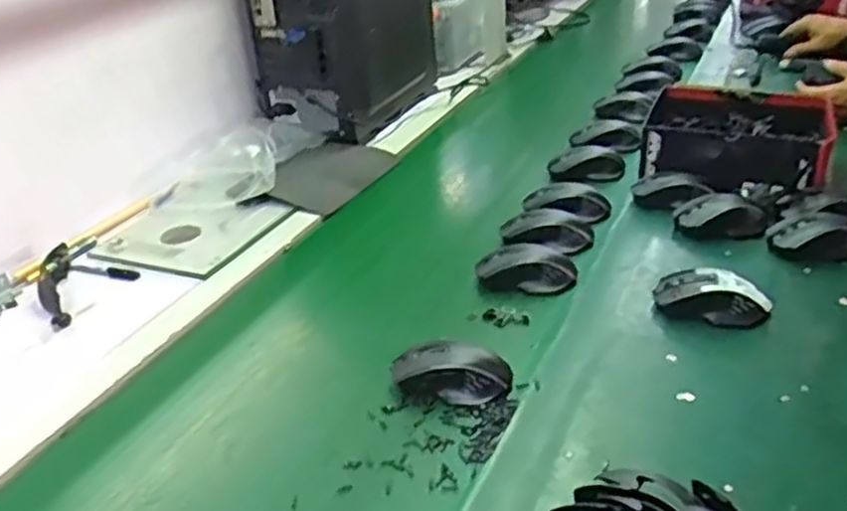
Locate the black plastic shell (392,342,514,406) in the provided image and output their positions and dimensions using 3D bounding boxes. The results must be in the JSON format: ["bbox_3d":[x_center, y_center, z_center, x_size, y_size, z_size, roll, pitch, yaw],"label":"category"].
[{"bbox_3d":[0.026,0.112,0.763,0.117,0.038,0.060,3,31,16],"label":"black plastic shell"}]

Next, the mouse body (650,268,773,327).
[{"bbox_3d":[0.305,0.041,0.830,0.118,0.035,0.065,13,35,30],"label":"mouse body"}]

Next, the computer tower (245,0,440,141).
[{"bbox_3d":[-0.134,-0.455,1.398,0.201,0.364,0.364,8,33,23],"label":"computer tower"}]

